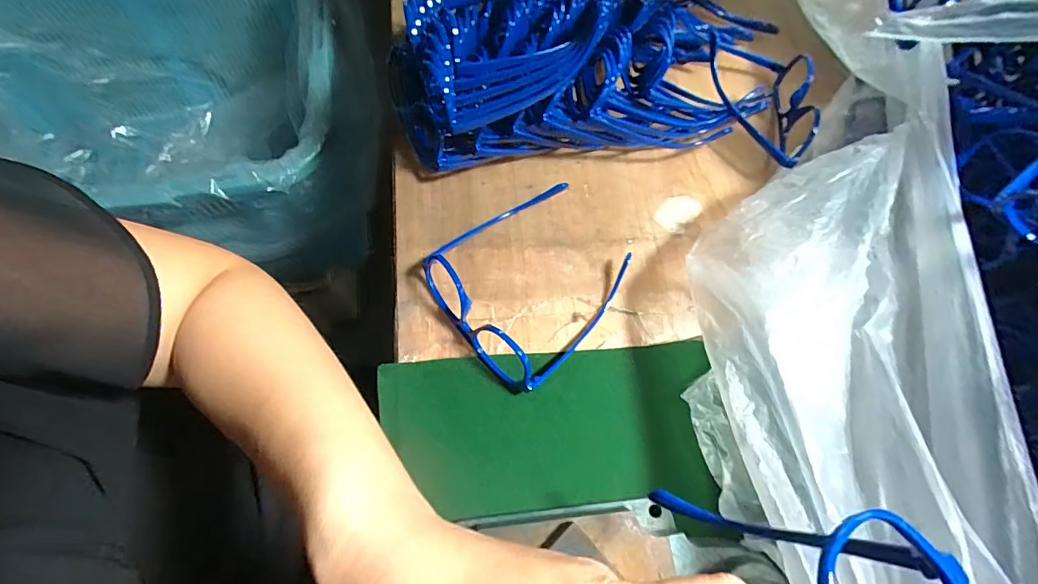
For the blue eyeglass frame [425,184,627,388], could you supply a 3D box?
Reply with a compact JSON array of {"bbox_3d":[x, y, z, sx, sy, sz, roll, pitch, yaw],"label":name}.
[{"bbox_3d":[0.010,-0.016,0.359,0.138,0.040,0.127,-40,75,-16],"label":"blue eyeglass frame"}]

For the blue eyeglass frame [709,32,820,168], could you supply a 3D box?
[{"bbox_3d":[0.203,-0.174,0.411,0.091,0.033,0.116,11,69,2],"label":"blue eyeglass frame"}]

